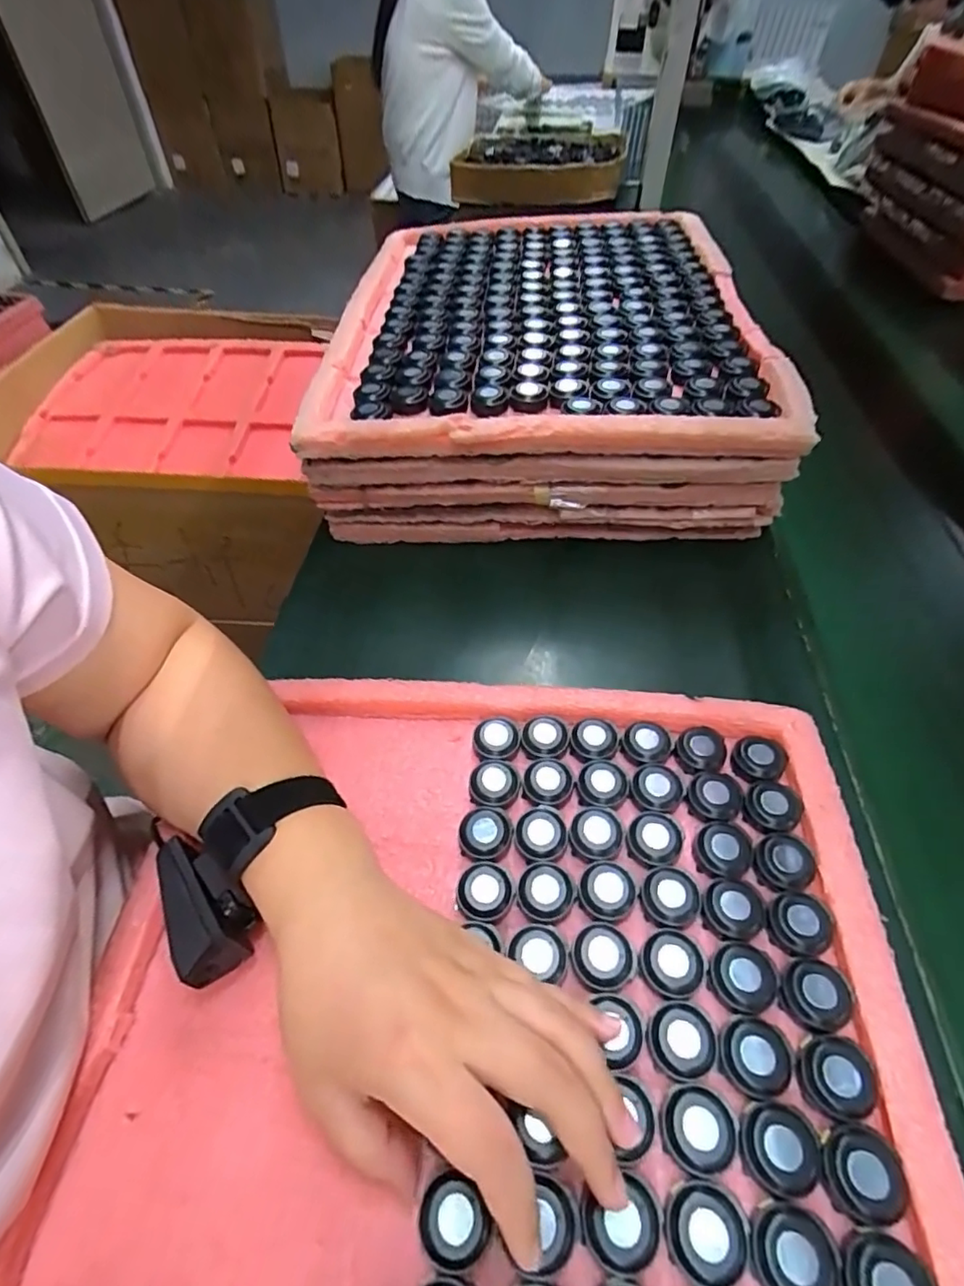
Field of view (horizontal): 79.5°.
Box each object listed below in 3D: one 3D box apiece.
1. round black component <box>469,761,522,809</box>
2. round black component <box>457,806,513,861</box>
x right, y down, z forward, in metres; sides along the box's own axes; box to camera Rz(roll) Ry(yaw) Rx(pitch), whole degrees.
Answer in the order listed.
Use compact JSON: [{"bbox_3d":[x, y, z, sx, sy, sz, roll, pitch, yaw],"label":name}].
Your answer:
[{"bbox_3d":[0.007,0.085,0.343,0.029,0.012,0.031,-2,48,3],"label":"round black component"},{"bbox_3d":[0.002,0.106,0.323,0.026,0.015,0.028,-2,48,3],"label":"round black component"}]

